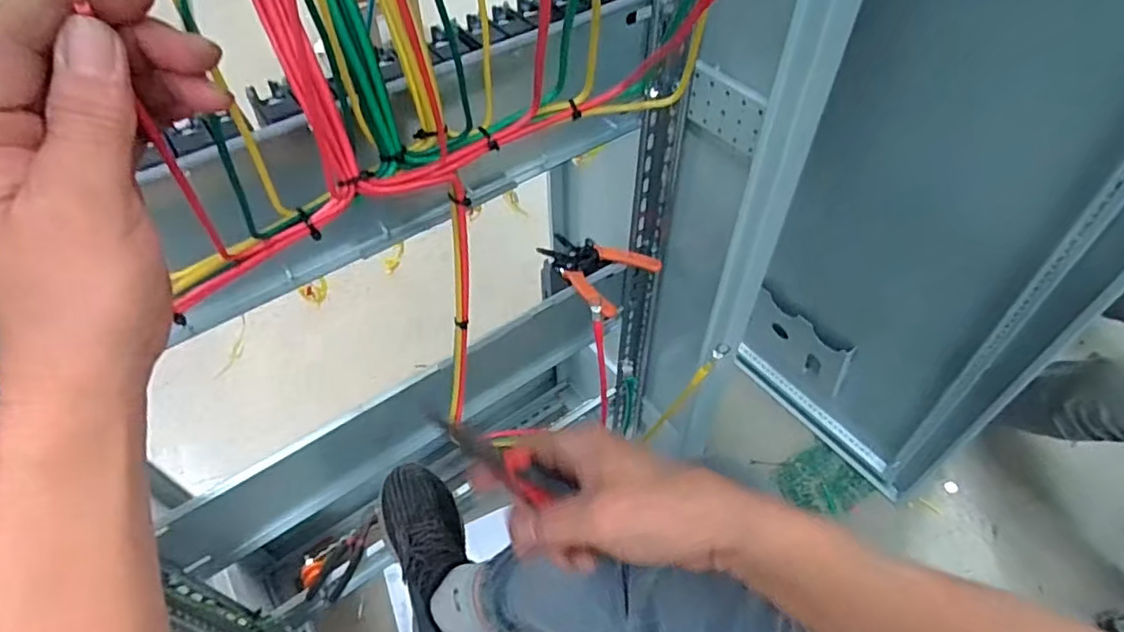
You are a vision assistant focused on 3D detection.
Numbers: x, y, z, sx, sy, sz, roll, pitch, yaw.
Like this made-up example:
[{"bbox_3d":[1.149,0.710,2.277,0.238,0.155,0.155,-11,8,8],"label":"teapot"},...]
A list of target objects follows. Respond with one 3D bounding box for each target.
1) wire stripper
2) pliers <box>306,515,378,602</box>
[{"bbox_3d":[0.041,-0.065,0.769,0.099,0.031,0.134,-37,59,-25],"label":"wire stripper"},{"bbox_3d":[-0.305,0.342,0.853,0.041,0.011,0.126,18,54,15],"label":"pliers"}]

